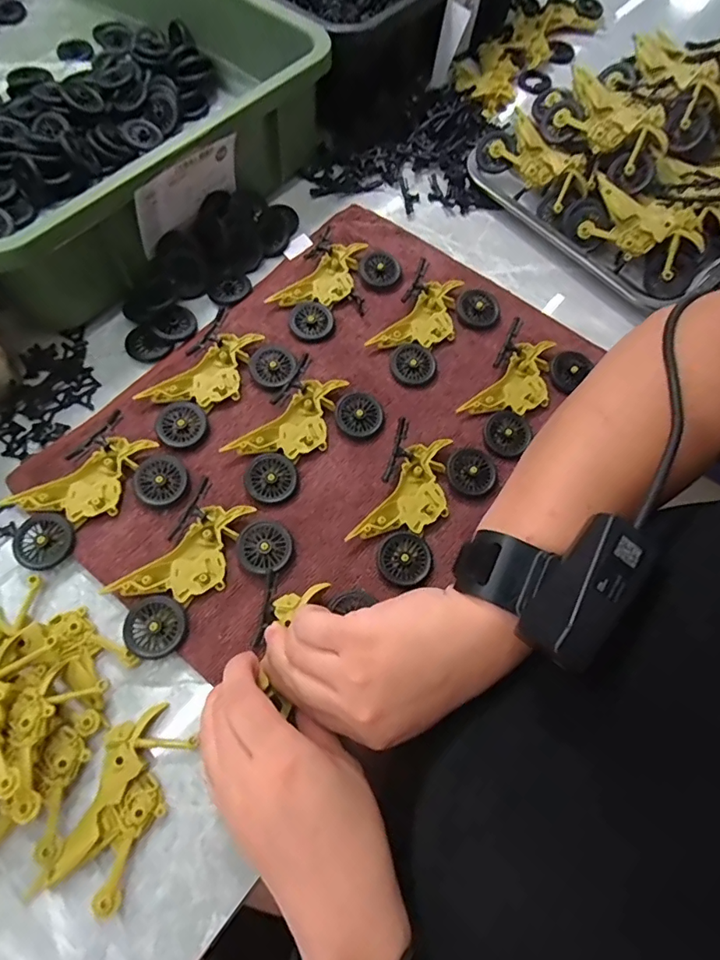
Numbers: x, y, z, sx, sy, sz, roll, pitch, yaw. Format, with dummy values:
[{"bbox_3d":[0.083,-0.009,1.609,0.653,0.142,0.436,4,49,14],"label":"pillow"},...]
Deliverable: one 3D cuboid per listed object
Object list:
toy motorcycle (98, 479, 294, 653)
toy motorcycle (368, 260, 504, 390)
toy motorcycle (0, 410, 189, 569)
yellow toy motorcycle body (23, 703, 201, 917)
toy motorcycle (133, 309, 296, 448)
[{"bbox_3d":[-0.106,0.063,0.332,0.075,0.015,0.112,34,70,11],"label":"toy motorcycle"},{"bbox_3d":[0.058,-0.136,0.428,0.076,0.018,0.115,43,71,14],"label":"toy motorcycle"},{"bbox_3d":[-0.187,0.013,0.353,0.075,0.017,0.113,43,71,14],"label":"toy motorcycle"},{"bbox_3d":[-0.134,0.181,0.284,0.046,0.009,0.095,21,68,6],"label":"yellow toy motorcycle body"},{"bbox_3d":[-0.112,-0.074,0.393,0.075,0.018,0.112,34,69,11],"label":"toy motorcycle"}]

